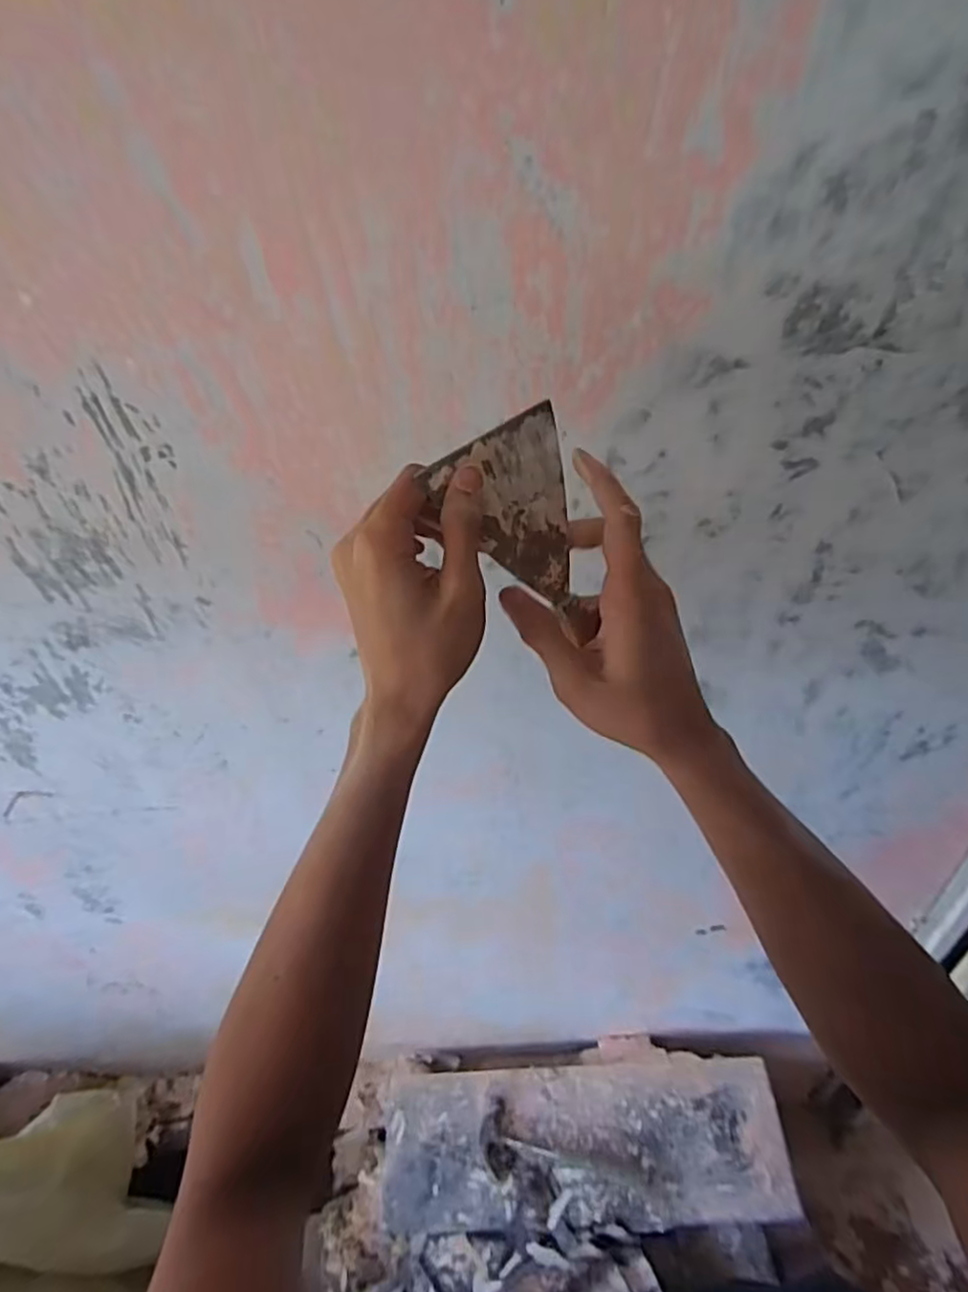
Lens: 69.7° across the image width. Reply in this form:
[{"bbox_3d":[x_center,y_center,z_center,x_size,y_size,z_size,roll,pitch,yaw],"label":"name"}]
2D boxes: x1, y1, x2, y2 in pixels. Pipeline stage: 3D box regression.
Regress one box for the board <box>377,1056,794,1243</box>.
[{"bbox_3d":[0.166,0.913,1.283,0.735,0.034,0.255,-8,44,8],"label":"board"}]

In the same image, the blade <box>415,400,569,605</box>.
[{"bbox_3d":[0.023,-0.068,0.369,0.081,0.094,0.004,-37,21,-23],"label":"blade"}]

